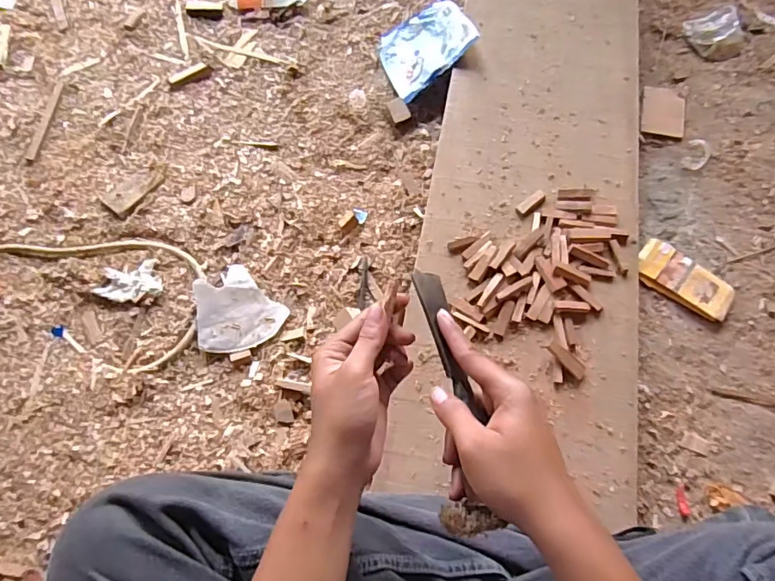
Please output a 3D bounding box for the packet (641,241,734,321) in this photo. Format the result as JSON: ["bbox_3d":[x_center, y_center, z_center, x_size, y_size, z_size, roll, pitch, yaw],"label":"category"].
[{"bbox_3d":[0.387,-0.013,0.680,0.122,0.016,0.064,35,72,17],"label":"packet"}]

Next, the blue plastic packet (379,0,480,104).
[{"bbox_3d":[0.062,-0.418,0.877,0.153,0.023,0.191,-27,54,20],"label":"blue plastic packet"}]

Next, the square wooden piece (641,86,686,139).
[{"bbox_3d":[0.430,-0.279,0.813,0.064,0.006,0.091,14,68,9],"label":"square wooden piece"}]

